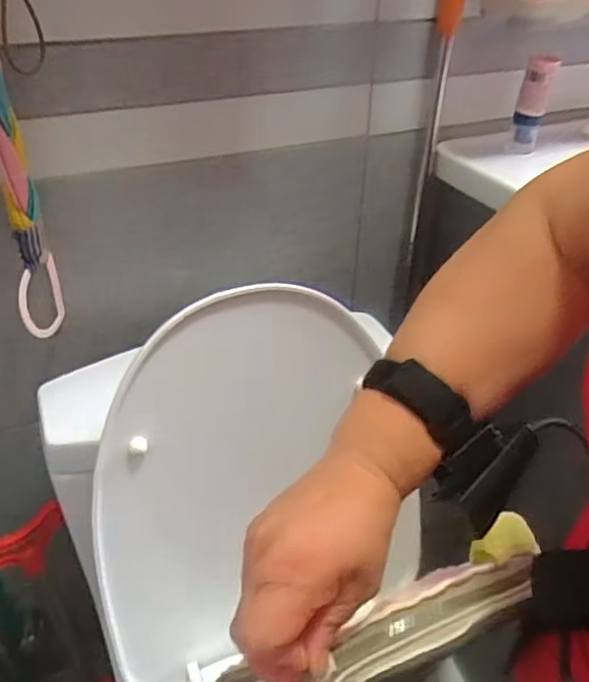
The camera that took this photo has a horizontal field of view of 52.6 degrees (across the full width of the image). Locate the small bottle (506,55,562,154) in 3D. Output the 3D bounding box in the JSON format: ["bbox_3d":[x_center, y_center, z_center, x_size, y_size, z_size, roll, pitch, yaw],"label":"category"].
[{"bbox_3d":[0.283,-0.281,0.715,0.037,0.106,0.027,18,36,14],"label":"small bottle"}]

